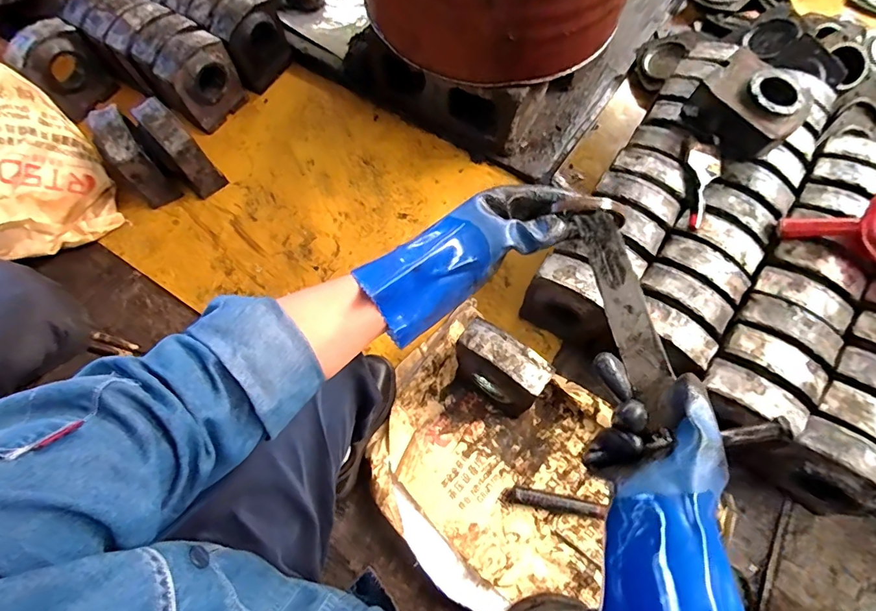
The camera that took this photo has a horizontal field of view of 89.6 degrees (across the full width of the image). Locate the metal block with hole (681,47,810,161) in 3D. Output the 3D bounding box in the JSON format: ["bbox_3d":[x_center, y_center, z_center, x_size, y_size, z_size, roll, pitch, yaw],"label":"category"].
[{"bbox_3d":[0.577,-0.366,0.829,0.127,0.105,0.174,-37,73,-14],"label":"metal block with hole"}]

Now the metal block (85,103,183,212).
[{"bbox_3d":[-0.683,-0.336,0.990,0.080,0.171,0.145,-30,71,-9],"label":"metal block"}]

